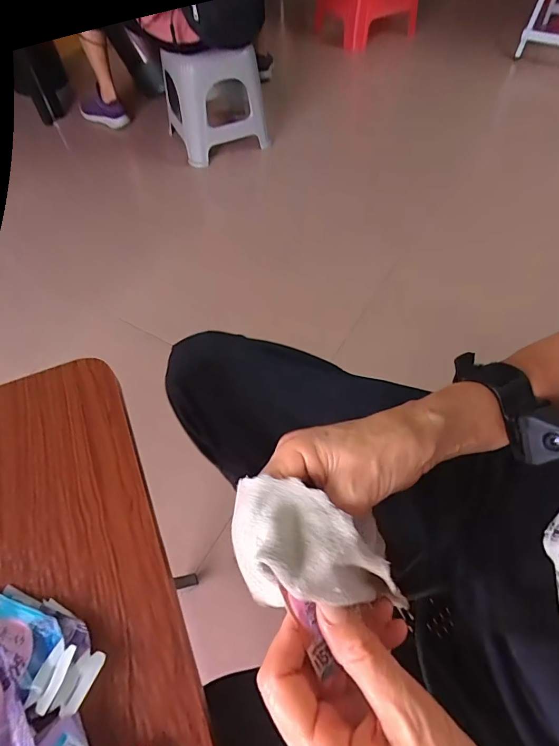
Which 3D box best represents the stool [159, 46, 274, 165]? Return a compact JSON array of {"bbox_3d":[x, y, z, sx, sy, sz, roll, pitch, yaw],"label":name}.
[{"bbox_3d":[-0.219,-0.908,1.350,0.307,0.292,0.280,-17,59,-7],"label":"stool"}]

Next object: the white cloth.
[{"bbox_3d":[0.017,0.086,0.215,0.083,0.034,0.059,-1,59,3],"label":"white cloth"}]

